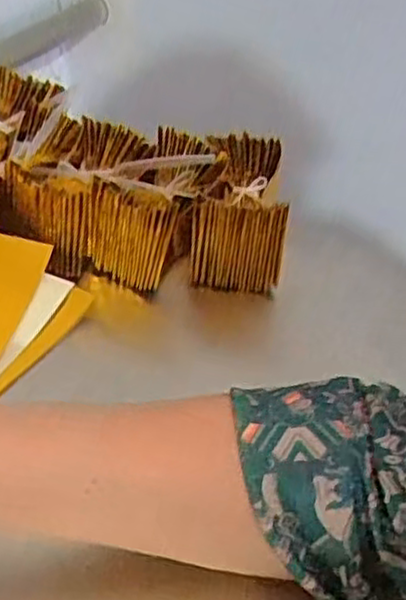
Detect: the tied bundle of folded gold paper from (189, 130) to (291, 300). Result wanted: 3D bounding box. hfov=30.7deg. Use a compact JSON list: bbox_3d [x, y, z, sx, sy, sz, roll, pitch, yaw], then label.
[{"bbox_3d":[0.029,-0.073,0.574,0.067,0.079,0.114,7,56,1],"label":"tied bundle of folded gold paper"}]

